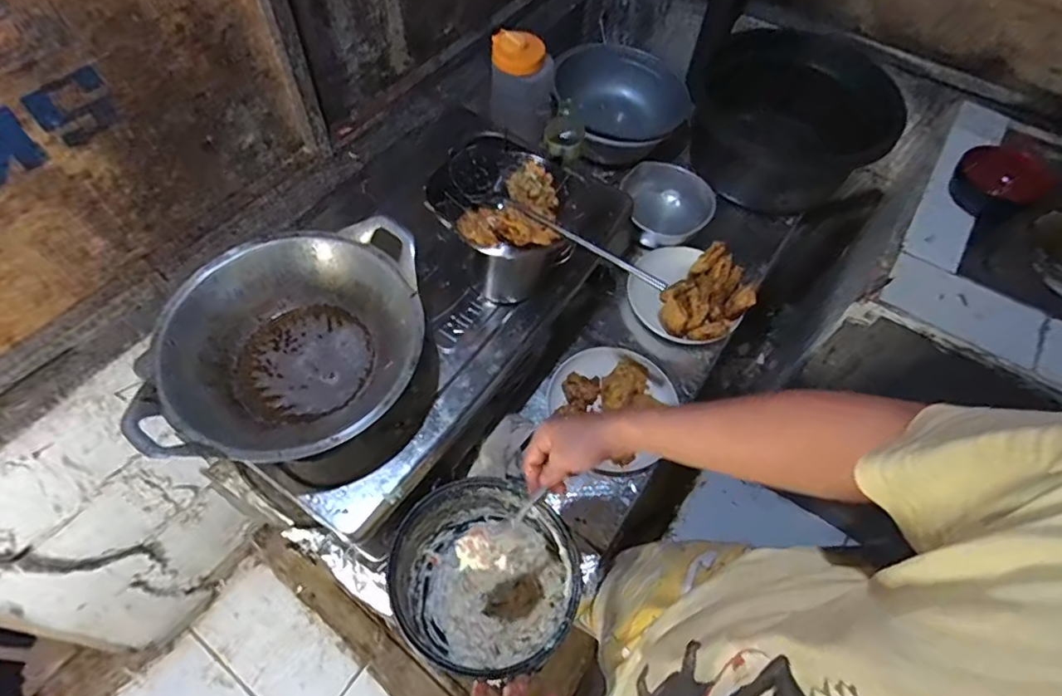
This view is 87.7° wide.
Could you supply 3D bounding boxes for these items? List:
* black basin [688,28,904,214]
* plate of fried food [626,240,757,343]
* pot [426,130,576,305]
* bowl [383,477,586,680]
[{"bbox_3d":[0.556,-0.526,1.257,0.445,0.239,0.312,39,66,19],"label":"black basin"},{"bbox_3d":[0.301,-0.110,1.045,0.217,0.087,0.205,1,60,-2],"label":"plate of fried food"},{"bbox_3d":[-0.029,-0.172,0.817,0.150,0.173,0.162,1,60,-2],"label":"pot"},{"bbox_3d":[-0.061,0.305,0.740,0.238,0.123,0.213,28,62,13],"label":"bowl"}]

